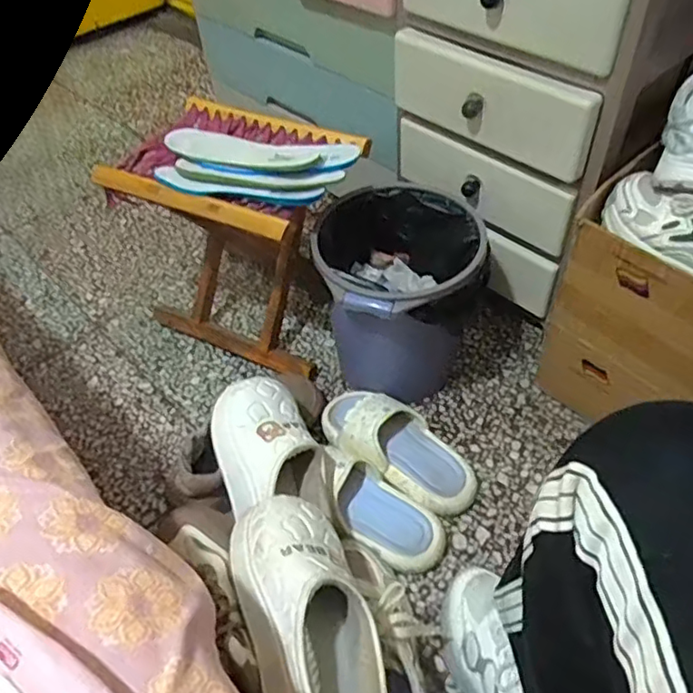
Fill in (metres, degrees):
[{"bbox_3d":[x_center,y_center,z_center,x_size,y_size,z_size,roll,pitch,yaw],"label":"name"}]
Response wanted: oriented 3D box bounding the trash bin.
[{"bbox_3d":[0.077,-0.063,0.874,0.219,0.247,0.246,-4,49,2],"label":"trash bin"}]

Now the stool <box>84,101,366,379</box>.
[{"bbox_3d":[-0.142,-0.168,0.941,0.326,0.313,0.246,23,54,24],"label":"stool"}]

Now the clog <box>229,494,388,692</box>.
[{"bbox_3d":[-0.035,0.243,0.541,0.107,0.085,0.253,-18,50,-10],"label":"clog"}]

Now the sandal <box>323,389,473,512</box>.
[{"bbox_3d":[0.072,0.132,0.827,0.239,0.079,0.109,31,57,28],"label":"sandal"}]

